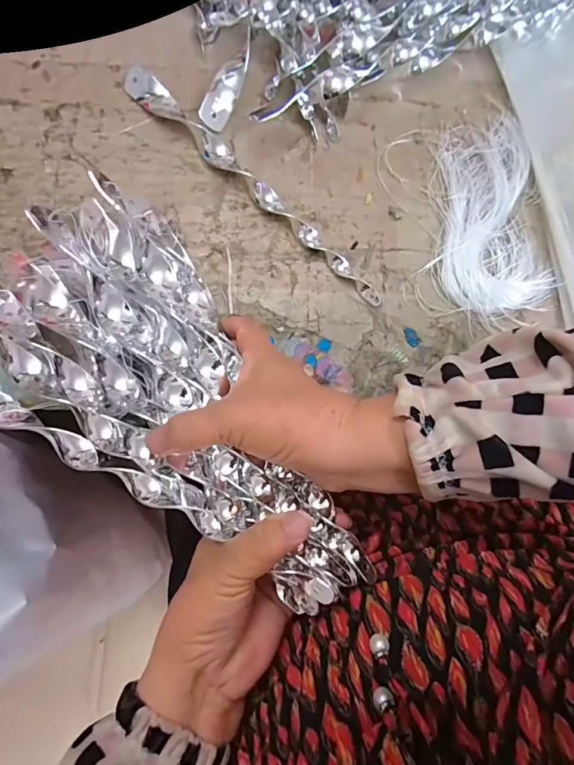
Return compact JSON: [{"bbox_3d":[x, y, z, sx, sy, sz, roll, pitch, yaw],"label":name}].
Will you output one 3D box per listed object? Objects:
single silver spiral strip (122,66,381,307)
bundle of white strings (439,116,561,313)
[{"bbox_3d":[-0.031,-0.170,0.357,0.294,0.012,0.025,44,79,9],"label":"single silver spiral strip"},{"bbox_3d":[0.169,-0.143,0.358,0.087,0.008,0.179,-1,76,-1],"label":"bundle of white strings"}]

